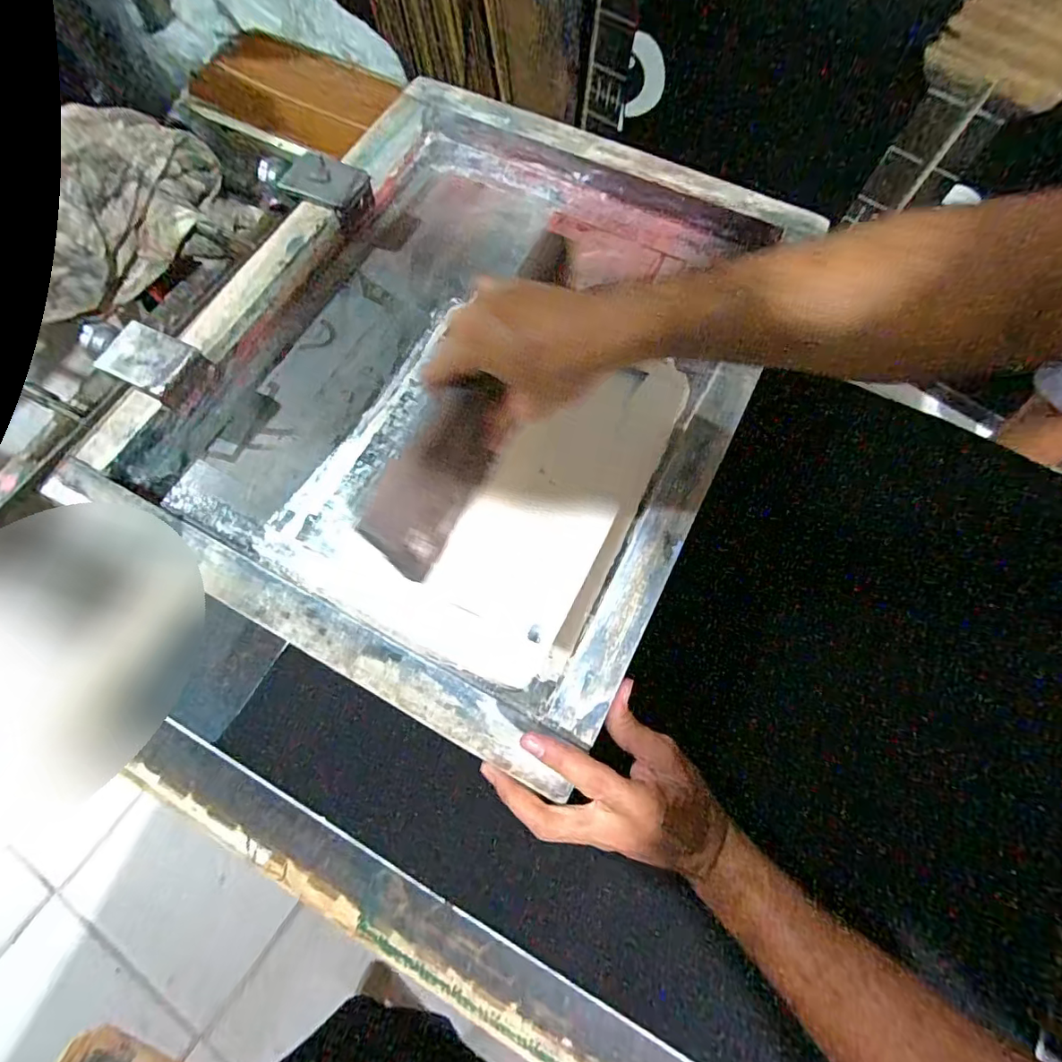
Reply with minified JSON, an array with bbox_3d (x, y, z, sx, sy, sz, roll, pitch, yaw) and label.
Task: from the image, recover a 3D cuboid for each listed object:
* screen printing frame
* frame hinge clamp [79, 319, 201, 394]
[{"bbox_3d":[-0.050,-0.150,0.470,0.447,0.076,0.545,26,73,8],"label":"screen printing frame"},{"bbox_3d":[-0.343,-0.153,0.446,0.121,0.035,0.050,25,73,8],"label":"frame hinge clamp"}]

